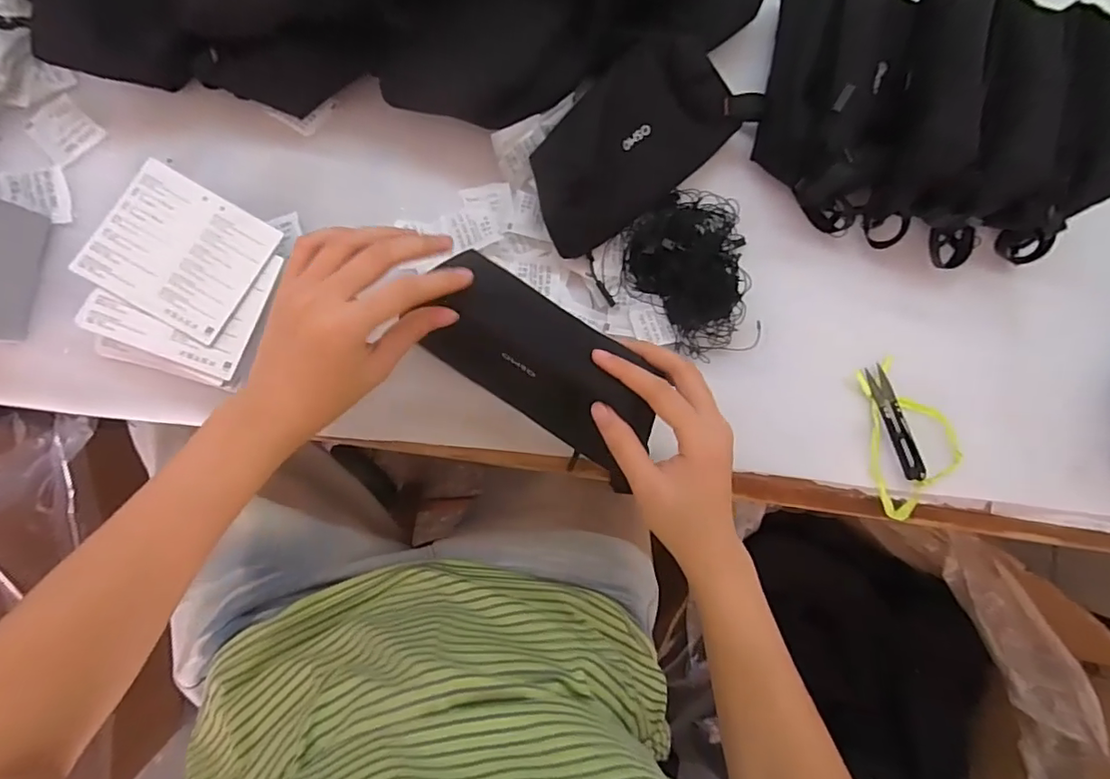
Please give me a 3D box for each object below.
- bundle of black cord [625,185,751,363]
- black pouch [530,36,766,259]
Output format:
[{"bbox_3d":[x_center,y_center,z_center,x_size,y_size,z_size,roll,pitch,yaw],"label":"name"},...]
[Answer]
[{"bbox_3d":[0.117,-0.099,0.439,0.109,0.024,0.118,1,85,-9],"label":"bundle of black cord"},{"bbox_3d":[0.066,-0.196,0.423,0.207,0.025,0.103,-43,121,-7],"label":"black pouch"}]

